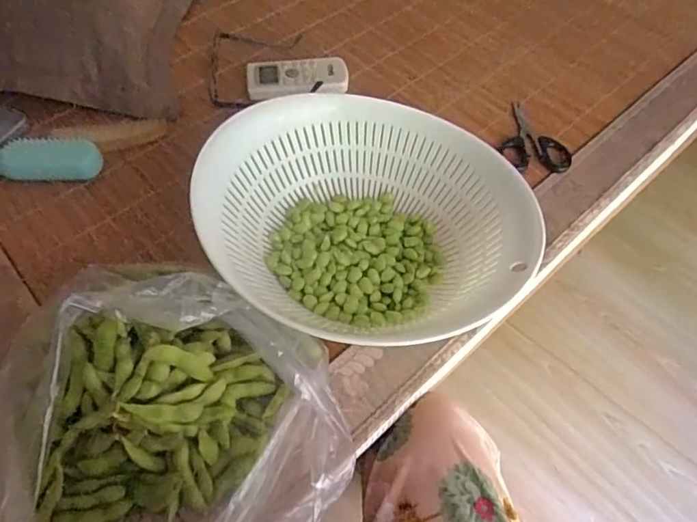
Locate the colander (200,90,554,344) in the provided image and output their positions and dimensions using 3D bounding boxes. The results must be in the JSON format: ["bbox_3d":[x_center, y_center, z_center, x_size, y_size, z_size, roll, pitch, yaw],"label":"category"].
[{"bbox_3d":[0.011,-0.031,0.463,0.244,0.114,0.266,0,57,0],"label":"colander"}]

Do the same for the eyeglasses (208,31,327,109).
[{"bbox_3d":[-0.110,-0.263,0.659,0.135,0.026,0.167,-6,57,-5],"label":"eyeglasses"}]

